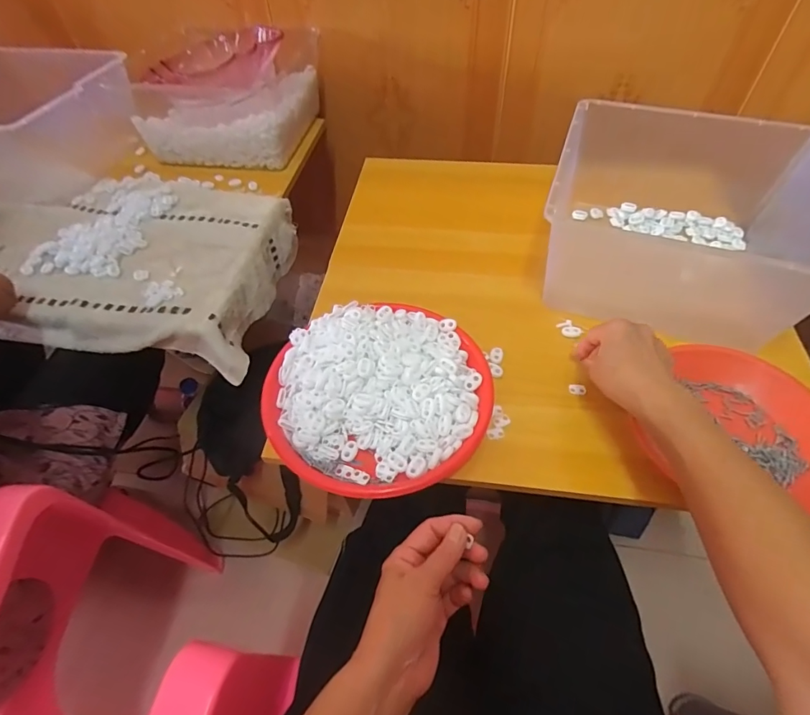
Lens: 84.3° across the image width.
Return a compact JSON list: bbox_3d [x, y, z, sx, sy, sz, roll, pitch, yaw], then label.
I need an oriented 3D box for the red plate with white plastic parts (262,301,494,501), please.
[{"bbox_3d":[-0.026,0.037,0.489,0.230,0.060,0.224,-2,53,2],"label":"red plate with white plastic parts"}]

